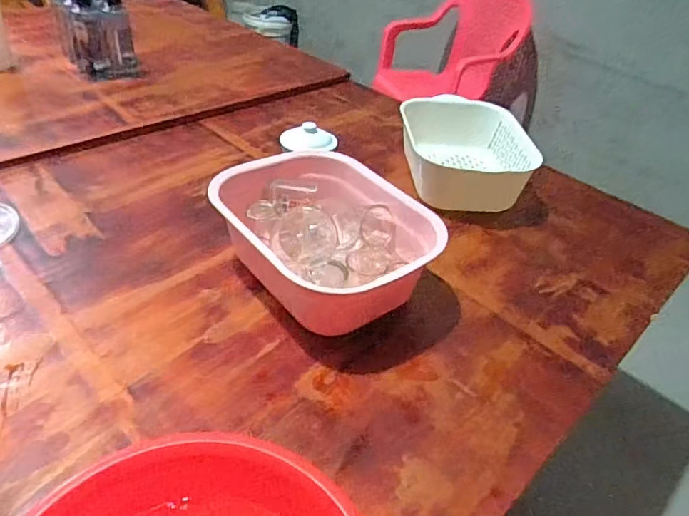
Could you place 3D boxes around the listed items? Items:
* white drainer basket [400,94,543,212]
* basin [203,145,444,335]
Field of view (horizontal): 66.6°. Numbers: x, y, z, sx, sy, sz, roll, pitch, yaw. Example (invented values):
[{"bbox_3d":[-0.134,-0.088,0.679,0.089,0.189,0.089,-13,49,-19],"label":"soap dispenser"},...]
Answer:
[{"bbox_3d":[0.217,-0.194,0.961,0.201,0.101,0.272,-1,40,-9],"label":"white drainer basket"},{"bbox_3d":[-0.032,-0.023,0.709,0.204,0.119,0.297,-28,50,-35],"label":"basin"}]

